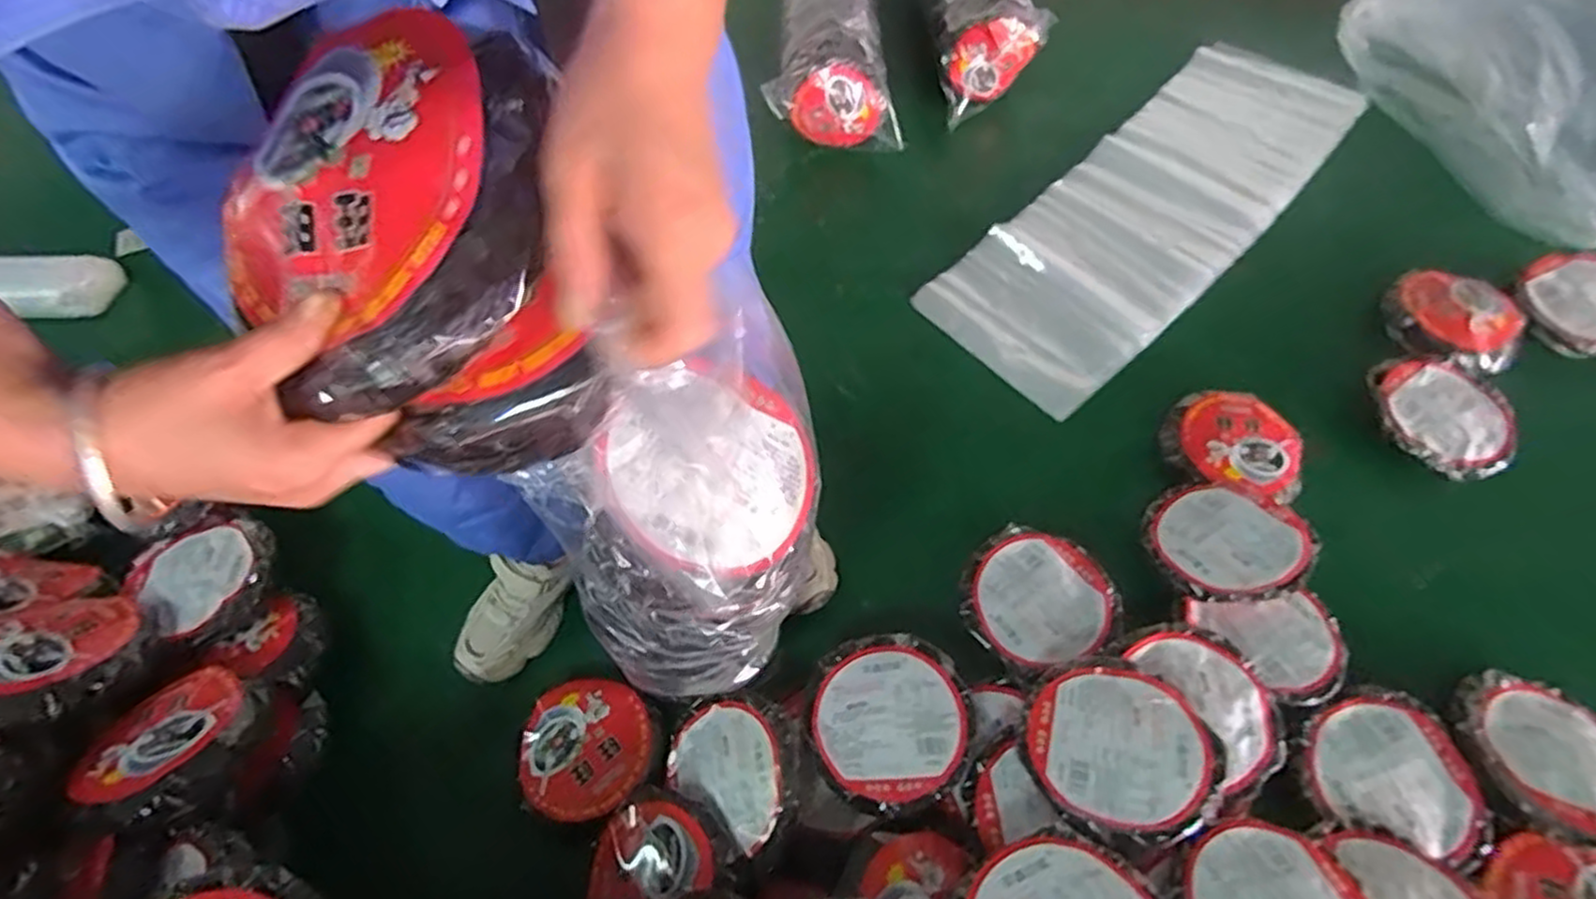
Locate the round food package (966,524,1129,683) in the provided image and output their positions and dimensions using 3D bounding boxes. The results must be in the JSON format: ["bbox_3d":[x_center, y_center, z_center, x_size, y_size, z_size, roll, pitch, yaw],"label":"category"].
[{"bbox_3d":[0.277,0.179,0.853,0.163,0.057,0.163,-2,59,3],"label":"round food package"}]

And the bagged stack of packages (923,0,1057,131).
[{"bbox_3d":[0.328,-0.915,1.409,0.178,0.154,0.618,-4,59,1],"label":"bagged stack of packages"}]

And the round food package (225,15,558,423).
[{"bbox_3d":[-0.162,-0.092,0.290,0.147,0.040,0.147,-1,87,17],"label":"round food package"}]

